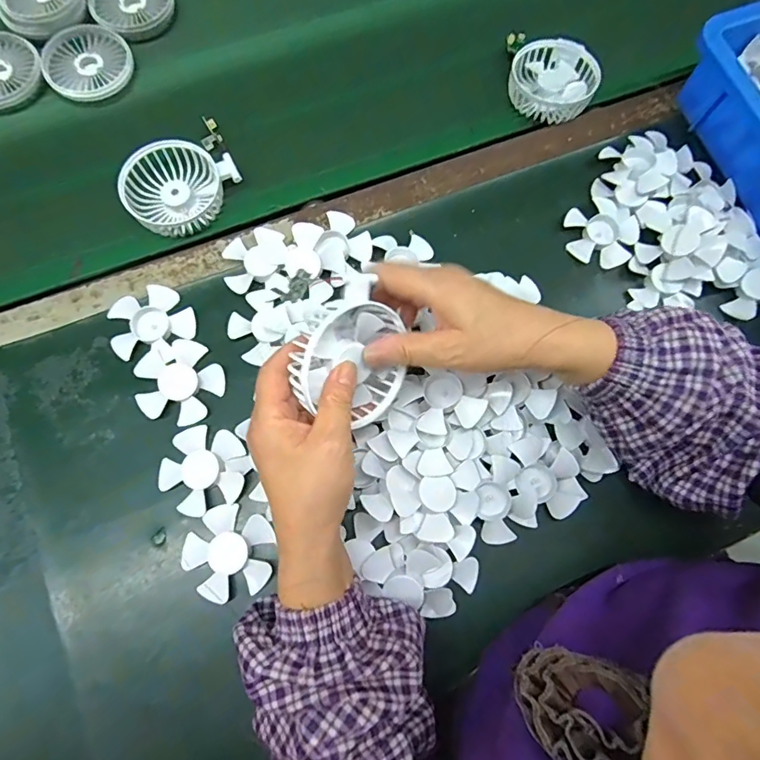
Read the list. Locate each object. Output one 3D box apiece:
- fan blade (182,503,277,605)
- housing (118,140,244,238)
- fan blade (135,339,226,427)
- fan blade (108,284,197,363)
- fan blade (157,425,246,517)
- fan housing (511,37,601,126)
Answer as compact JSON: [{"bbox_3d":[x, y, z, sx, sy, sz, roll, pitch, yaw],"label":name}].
[{"bbox_3d":[-0.119,0.138,0.387,0.069,0.013,0.071,0,74,-2],"label":"fan blade"},{"bbox_3d":[-0.195,-0.190,0.472,0.103,0.030,0.085,-37,79,-11],"label":"housing"},{"bbox_3d":[-0.175,0.002,0.418,0.071,0.010,0.072,0,74,-2],"label":"fan blade"},{"bbox_3d":[-0.204,-0.051,0.436,0.071,0.013,0.070,3,74,-1],"label":"fan blade"},{"bbox_3d":[-0.147,0.075,0.401,0.068,0.011,0.070,0,74,-2],"label":"fan blade"},{"bbox_3d":[0.186,-0.325,0.521,0.089,0.030,0.096,0,74,-2],"label":"fan housing"}]

